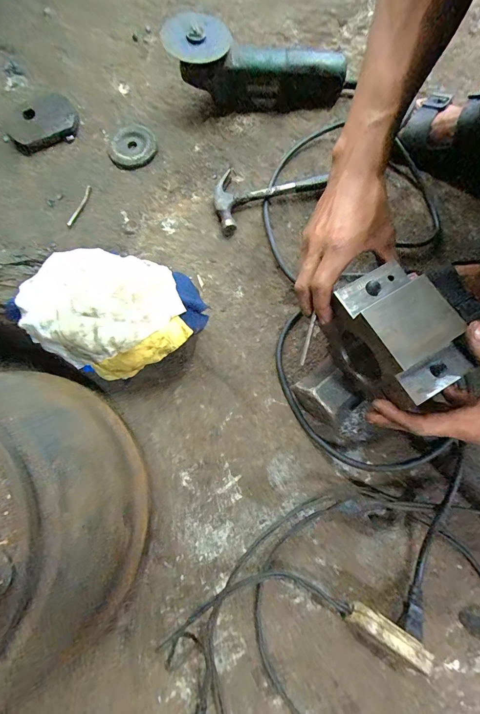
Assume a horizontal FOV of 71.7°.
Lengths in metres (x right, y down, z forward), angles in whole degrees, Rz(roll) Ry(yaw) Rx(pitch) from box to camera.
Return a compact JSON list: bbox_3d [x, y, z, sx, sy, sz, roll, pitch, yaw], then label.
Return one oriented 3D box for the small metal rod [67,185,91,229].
[{"bbox_3d":[-0.256,-0.241,0.532,0.010,0.007,0.080,20,76,4],"label":"small metal rod"}]

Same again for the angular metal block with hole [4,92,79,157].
[{"bbox_3d":[-0.338,-0.401,0.568,0.115,0.018,0.096,-34,78,-9],"label":"angular metal block with hole"}]

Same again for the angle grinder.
[{"bbox_3d":[0.025,-0.478,0.559,0.297,0.090,0.094,3,75,-12],"label":"angle grinder"}]

